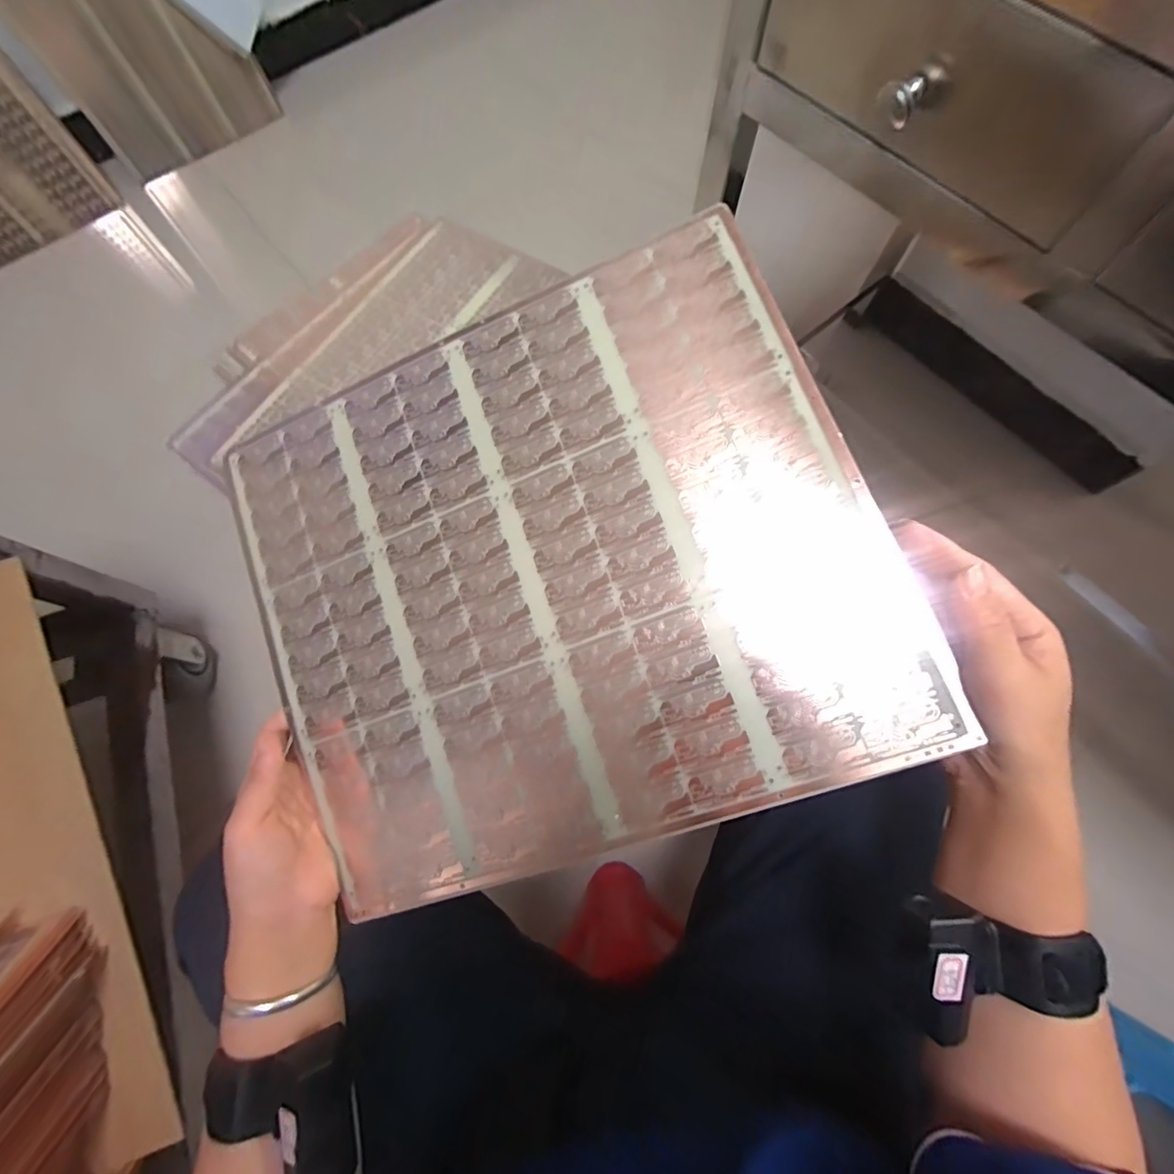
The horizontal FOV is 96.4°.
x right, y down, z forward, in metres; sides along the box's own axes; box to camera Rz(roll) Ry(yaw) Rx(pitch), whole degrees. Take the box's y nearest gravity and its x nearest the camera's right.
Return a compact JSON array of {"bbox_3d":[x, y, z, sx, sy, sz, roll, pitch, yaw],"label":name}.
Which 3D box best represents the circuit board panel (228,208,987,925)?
[{"bbox_3d":[-0.031,-0.010,0.326,0.379,0.011,0.333,-22,80,10],"label":"circuit board panel"}]

